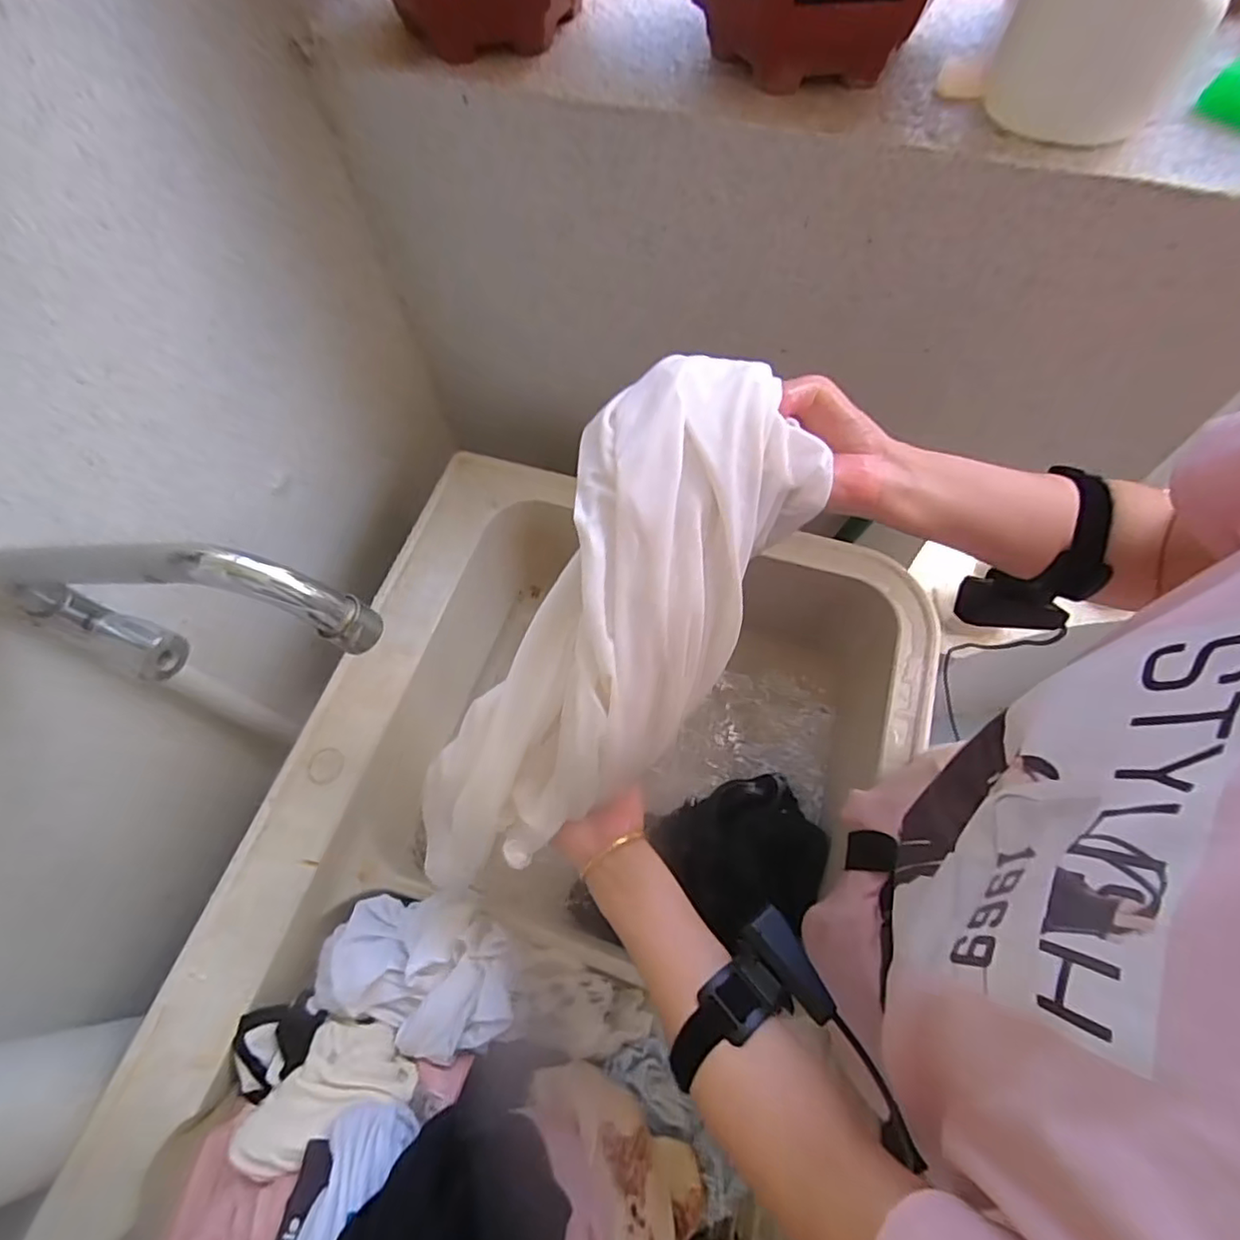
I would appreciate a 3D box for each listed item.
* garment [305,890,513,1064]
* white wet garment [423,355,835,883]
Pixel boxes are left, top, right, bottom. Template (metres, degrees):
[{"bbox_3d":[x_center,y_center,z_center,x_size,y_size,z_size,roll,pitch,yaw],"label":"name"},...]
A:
[{"bbox_3d":[-0.182,0.307,0.541,0.180,0.042,0.121,-3,65,1],"label":"garment"},{"bbox_3d":[-0.020,0.030,0.398,0.130,0.077,0.390,38,110,18],"label":"white wet garment"}]

